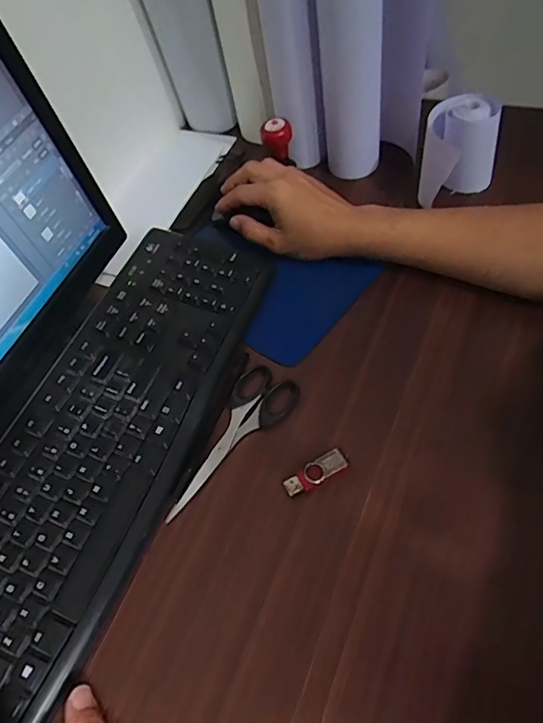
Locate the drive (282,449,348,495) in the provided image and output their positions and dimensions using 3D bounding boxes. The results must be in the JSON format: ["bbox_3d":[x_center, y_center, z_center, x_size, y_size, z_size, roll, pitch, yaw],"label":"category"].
[{"bbox_3d":[0.035,0.088,0.397,0.052,0.009,0.018,-29,57,-9],"label":"drive"}]

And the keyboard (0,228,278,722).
[{"bbox_3d":[-0.142,0.054,0.438,0.153,0.015,0.431,18,62,13],"label":"keyboard"}]

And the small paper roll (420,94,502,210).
[{"bbox_3d":[0.196,-0.219,0.528,0.078,0.101,0.071,14,62,8],"label":"small paper roll"}]

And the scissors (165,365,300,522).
[{"bbox_3d":[-0.028,0.068,0.426,0.054,0.011,0.146,19,62,21],"label":"scissors"}]

